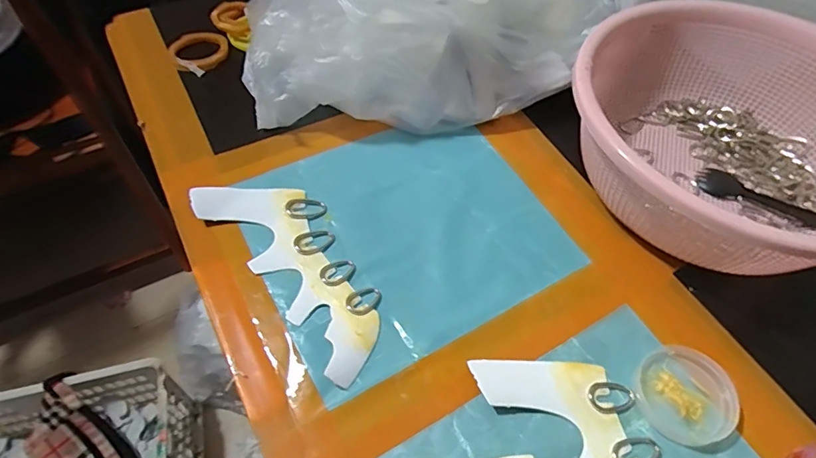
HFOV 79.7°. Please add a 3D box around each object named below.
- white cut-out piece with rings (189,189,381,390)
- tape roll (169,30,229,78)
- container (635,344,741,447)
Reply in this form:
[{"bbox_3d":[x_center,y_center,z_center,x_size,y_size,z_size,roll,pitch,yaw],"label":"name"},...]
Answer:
[{"bbox_3d":[-0.088,0.022,0.397,0.080,0.009,0.208,-35,63,-24],"label":"white cut-out piece with rings"},{"bbox_3d":[-0.232,-0.198,0.547,0.061,0.016,0.057,1,55,-2],"label":"tape roll"},{"bbox_3d":[0.195,0.116,0.342,0.064,0.010,0.063,1,55,-2],"label":"container"}]

